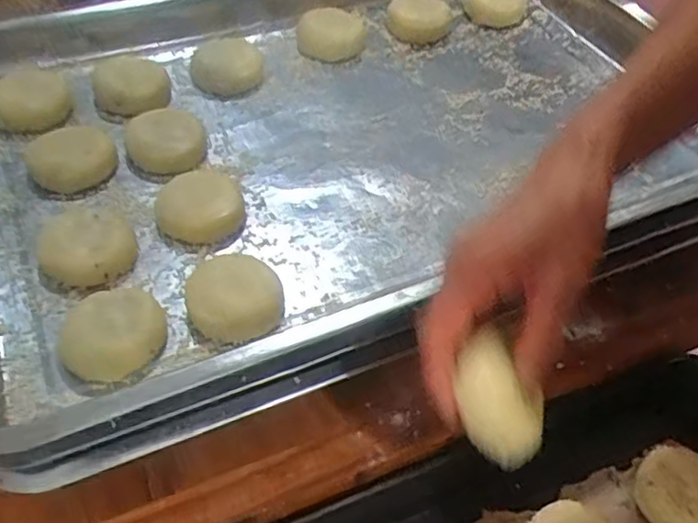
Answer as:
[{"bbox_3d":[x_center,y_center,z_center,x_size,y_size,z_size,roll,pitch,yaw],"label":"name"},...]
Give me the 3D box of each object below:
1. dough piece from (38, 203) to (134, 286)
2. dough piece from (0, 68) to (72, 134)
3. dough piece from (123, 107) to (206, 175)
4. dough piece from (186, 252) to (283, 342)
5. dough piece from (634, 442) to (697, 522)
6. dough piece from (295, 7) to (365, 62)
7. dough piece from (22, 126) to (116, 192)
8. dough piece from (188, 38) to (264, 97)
[{"bbox_3d":[-0.176,-0.015,0.435,0.059,0.017,0.070,-18,54,-18],"label":"dough piece"},{"bbox_3d":[-0.260,-0.130,0.535,0.061,0.016,0.071,-18,54,-19],"label":"dough piece"},{"bbox_3d":[-0.145,-0.102,0.514,0.060,0.023,0.071,-12,52,-14],"label":"dough piece"},{"bbox_3d":[-0.071,0.020,0.410,0.061,0.017,0.057,2,50,-3],"label":"dough piece"},{"bbox_3d":[0.228,0.159,0.451,0.057,0.024,0.063,31,55,20],"label":"dough piece"},{"bbox_3d":[-0.018,-0.224,0.638,0.065,0.024,0.073,3,50,-2],"label":"dough piece"},{"bbox_3d":[-0.209,-0.082,0.492,0.061,0.021,0.062,2,50,-3],"label":"dough piece"},{"bbox_3d":[-0.111,-0.175,0.591,0.063,0.018,0.080,-4,50,-8],"label":"dough piece"}]

